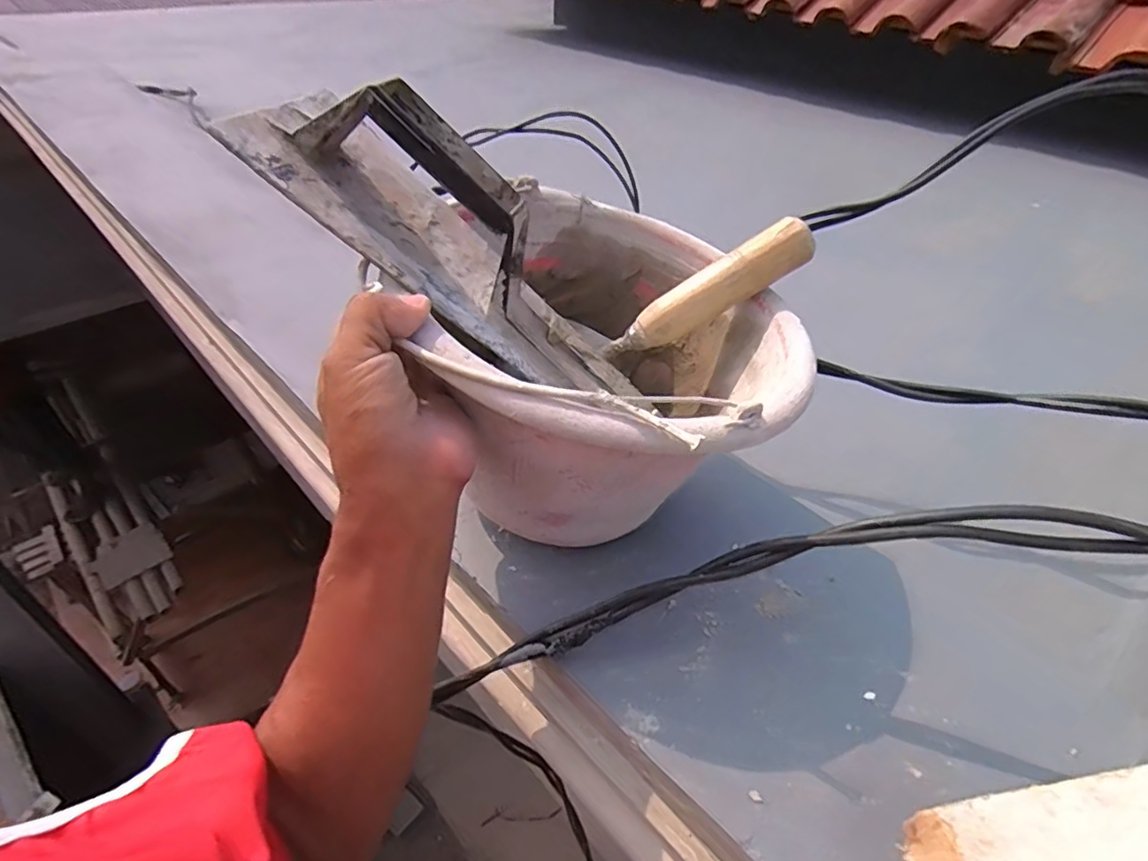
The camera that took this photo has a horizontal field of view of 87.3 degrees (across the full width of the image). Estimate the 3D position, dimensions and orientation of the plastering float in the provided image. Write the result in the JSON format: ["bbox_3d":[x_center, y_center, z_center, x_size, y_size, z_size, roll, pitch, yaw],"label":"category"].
[{"bbox_3d":[-0.046,-0.099,0.335,0.245,0.058,0.096,40,34,-24],"label":"plastering float"}]

